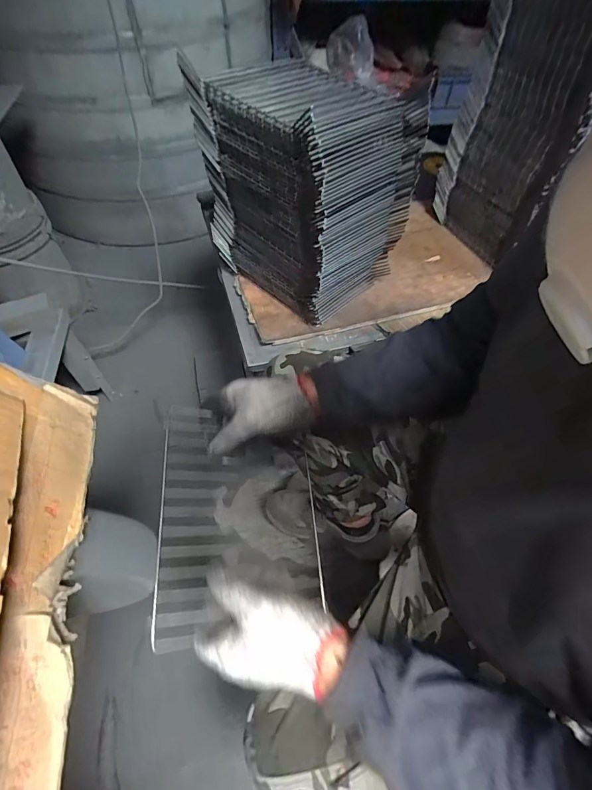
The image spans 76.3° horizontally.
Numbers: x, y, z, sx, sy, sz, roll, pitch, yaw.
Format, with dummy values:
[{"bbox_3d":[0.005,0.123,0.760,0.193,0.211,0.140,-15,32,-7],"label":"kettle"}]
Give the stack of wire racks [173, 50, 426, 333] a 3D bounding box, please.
[{"bbox_3d":[0.013,-0.346,0.682,0.284,0.317,0.246,40,63,23],"label":"stack of wire racks"}]

